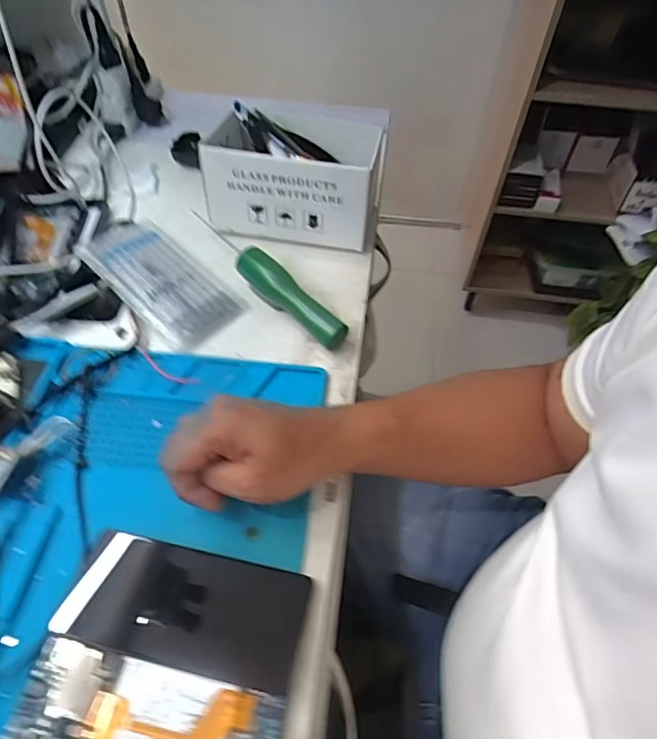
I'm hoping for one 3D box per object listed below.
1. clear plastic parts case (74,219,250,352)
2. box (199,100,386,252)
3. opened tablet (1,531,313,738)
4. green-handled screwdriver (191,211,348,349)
[{"bbox_3d":[-0.174,-0.097,0.526,0.189,0.022,0.087,37,60,22],"label":"clear plastic parts case"},{"bbox_3d":[-0.038,-0.208,0.561,0.176,0.099,0.103,10,54,5],"label":"box"},{"bbox_3d":[-0.102,0.184,0.328,0.156,0.007,0.133,11,54,6],"label":"opened tablet"},{"bbox_3d":[-0.065,-0.093,0.517,0.030,0.032,0.217,-35,63,-25],"label":"green-handled screwdriver"}]

